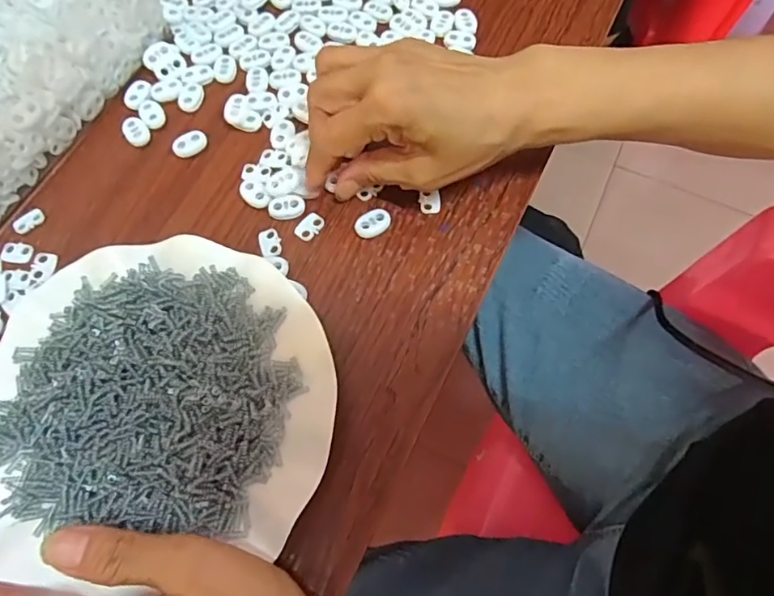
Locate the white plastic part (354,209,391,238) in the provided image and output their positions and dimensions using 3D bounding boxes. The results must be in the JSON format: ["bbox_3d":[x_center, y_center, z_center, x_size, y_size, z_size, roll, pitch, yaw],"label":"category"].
[{"bbox_3d":[-0.008,-0.046,0.332,0.023,0.004,0.015,-30,71,-11],"label":"white plastic part"}]

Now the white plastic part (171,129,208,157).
[{"bbox_3d":[-0.131,-0.103,0.357,0.023,0.006,0.015,-26,71,-9],"label":"white plastic part"}]

